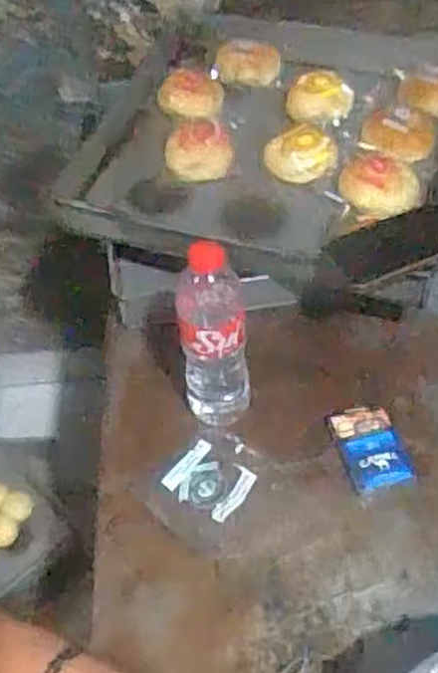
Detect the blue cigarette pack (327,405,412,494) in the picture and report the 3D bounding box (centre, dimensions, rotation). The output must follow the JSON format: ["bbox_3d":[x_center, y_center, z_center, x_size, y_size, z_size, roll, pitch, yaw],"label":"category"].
[{"bbox_3d":[0.157,0.114,0.816,0.068,0.019,0.093,-15,51,-7],"label":"blue cigarette pack"}]

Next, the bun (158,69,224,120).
[{"bbox_3d":[-0.041,-0.355,1.137,0.096,0.047,0.072,0,50,5],"label":"bun"}]

